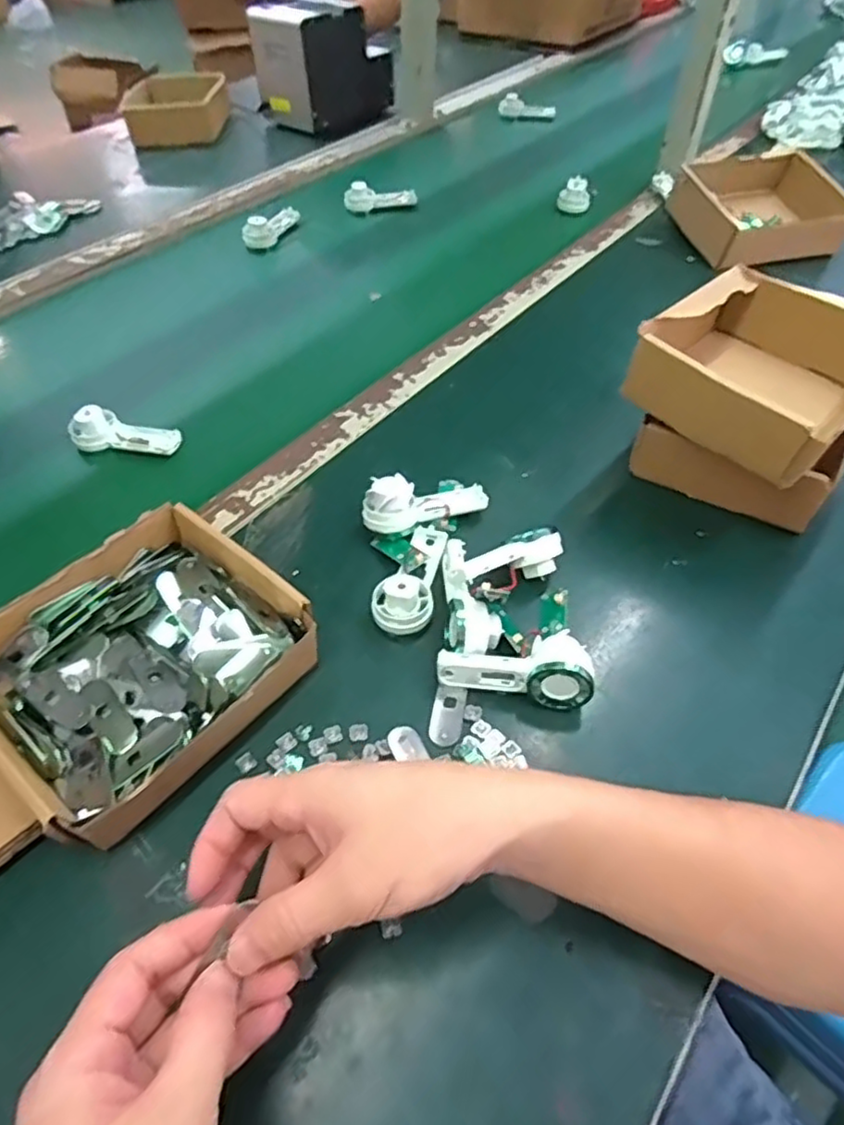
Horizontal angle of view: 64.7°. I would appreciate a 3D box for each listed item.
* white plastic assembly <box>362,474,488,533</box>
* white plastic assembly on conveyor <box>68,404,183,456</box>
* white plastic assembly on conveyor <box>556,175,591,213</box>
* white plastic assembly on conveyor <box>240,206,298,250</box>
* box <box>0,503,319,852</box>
[{"bbox_3d":[0.002,-0.043,0.493,0.092,0.036,0.032,-11,52,-9],"label":"white plastic assembly"},{"bbox_3d":[-0.251,-0.111,0.564,0.088,0.024,0.033,7,51,5],"label":"white plastic assembly on conveyor"},{"bbox_3d":[0.203,-0.489,0.883,0.041,0.021,0.065,10,51,7],"label":"white plastic assembly on conveyor"},{"bbox_3d":[-0.186,-0.419,0.822,0.031,0.032,0.093,18,53,14],"label":"white plastic assembly on conveyor"},{"bbox_3d":[-0.165,0.060,0.394,0.155,0.046,0.171,34,58,24],"label":"box"}]

